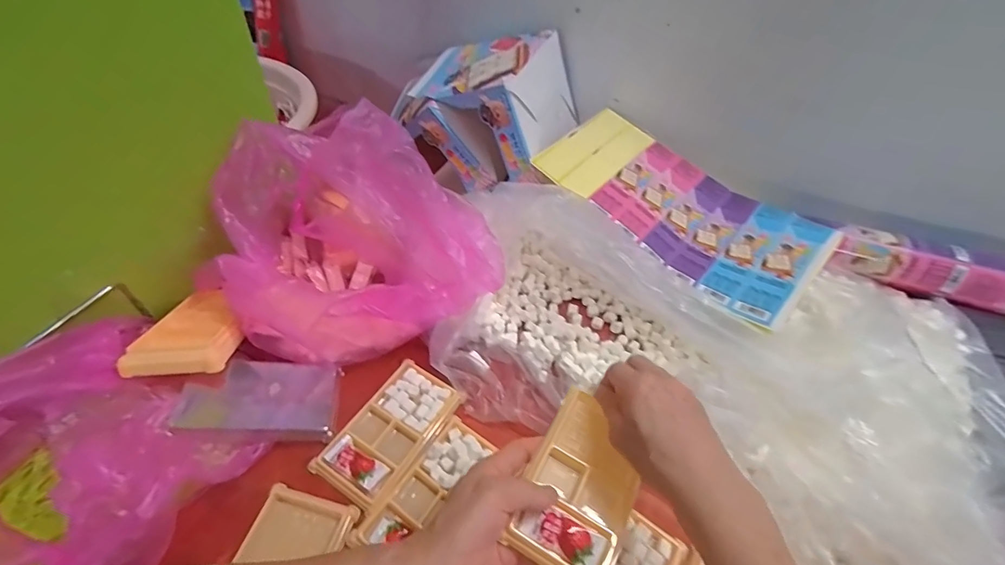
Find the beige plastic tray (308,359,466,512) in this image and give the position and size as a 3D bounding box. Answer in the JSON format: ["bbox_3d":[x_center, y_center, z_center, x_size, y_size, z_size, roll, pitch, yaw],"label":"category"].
[{"bbox_3d":[-0.107,0.144,0.421,0.075,0.017,0.133,28,52,19],"label":"beige plastic tray"}]

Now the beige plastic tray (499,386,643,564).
[{"bbox_3d":[0.060,0.152,0.325,0.077,0.015,0.126,25,51,17],"label":"beige plastic tray"}]

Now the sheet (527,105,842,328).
[{"bbox_3d":[0.212,-0.094,0.530,0.175,0.056,0.331,-35,60,-30],"label":"sheet"}]

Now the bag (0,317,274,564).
[{"bbox_3d":[-0.336,0.159,0.310,0.177,0.104,0.264,21,50,13],"label":"bag"}]

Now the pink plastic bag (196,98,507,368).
[{"bbox_3d":[-0.157,-0.057,0.470,0.282,0.172,0.228,-7,49,-11],"label":"pink plastic bag"}]

